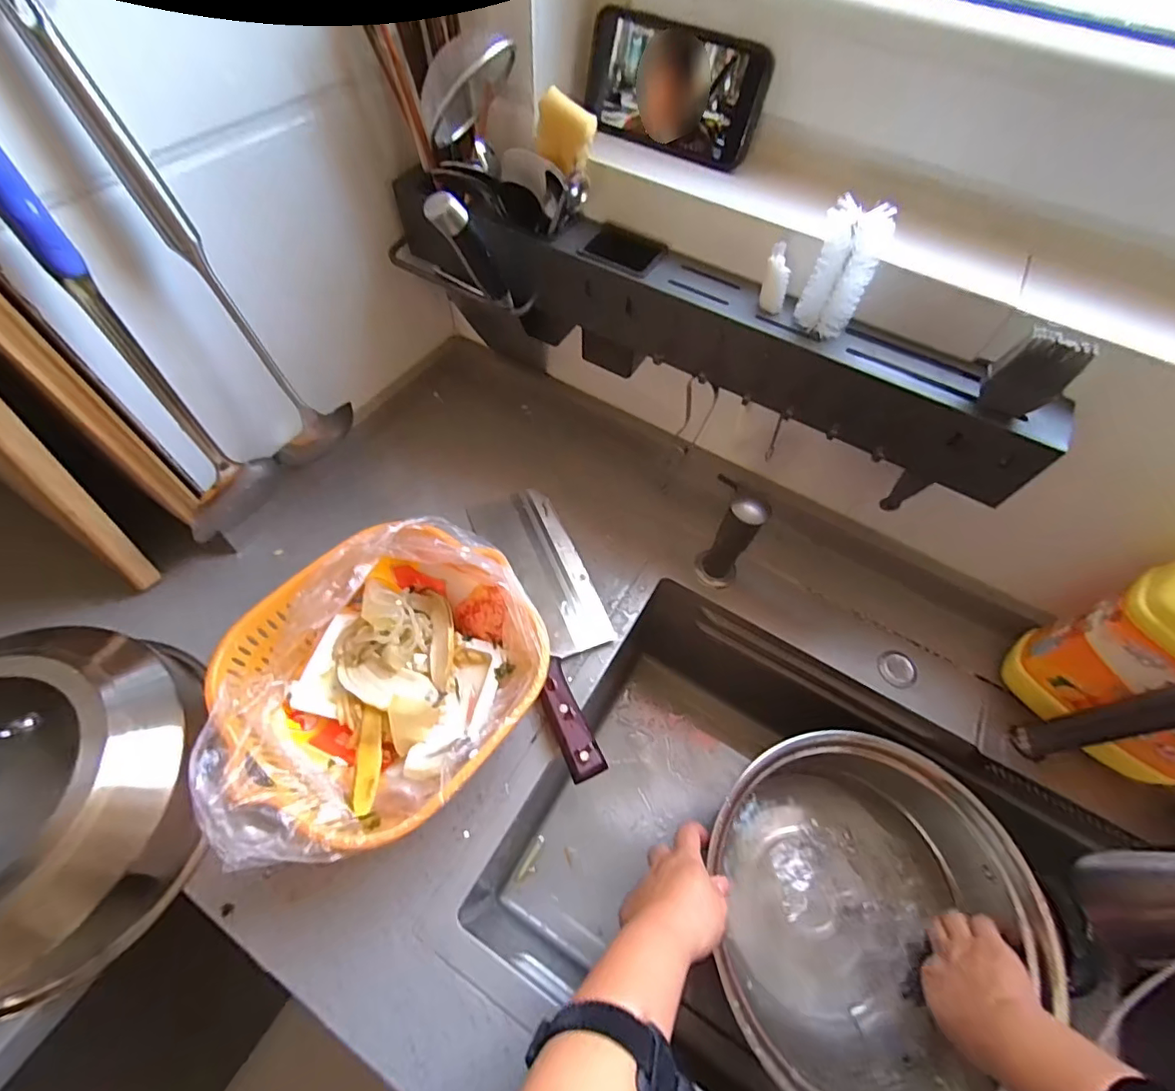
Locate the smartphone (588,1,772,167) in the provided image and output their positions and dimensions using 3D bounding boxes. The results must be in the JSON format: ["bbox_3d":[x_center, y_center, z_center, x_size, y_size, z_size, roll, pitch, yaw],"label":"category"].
[{"bbox_3d":[0.069,-0.374,0.430,0.152,0.076,0.011,29,45,14],"label":"smartphone"}]

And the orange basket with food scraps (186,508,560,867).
[{"bbox_3d":[-0.166,0.115,0.438,0.251,0.100,0.224,-25,64,-17],"label":"orange basket with food scraps"}]

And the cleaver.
[{"bbox_3d":[-0.031,0.064,0.525,0.091,0.027,0.306,-19,62,-15],"label":"cleaver"}]

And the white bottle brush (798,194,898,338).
[{"bbox_3d":[0.181,-0.196,0.377,0.043,0.083,0.027,25,61,11],"label":"white bottle brush"}]

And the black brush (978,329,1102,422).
[{"bbox_3d":[0.289,-0.109,0.345,0.041,0.061,0.016,26,61,11],"label":"black brush"}]

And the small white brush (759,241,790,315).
[{"bbox_3d":[0.147,-0.208,0.408,0.012,0.049,0.019,-7,33,-8],"label":"small white brush"}]

